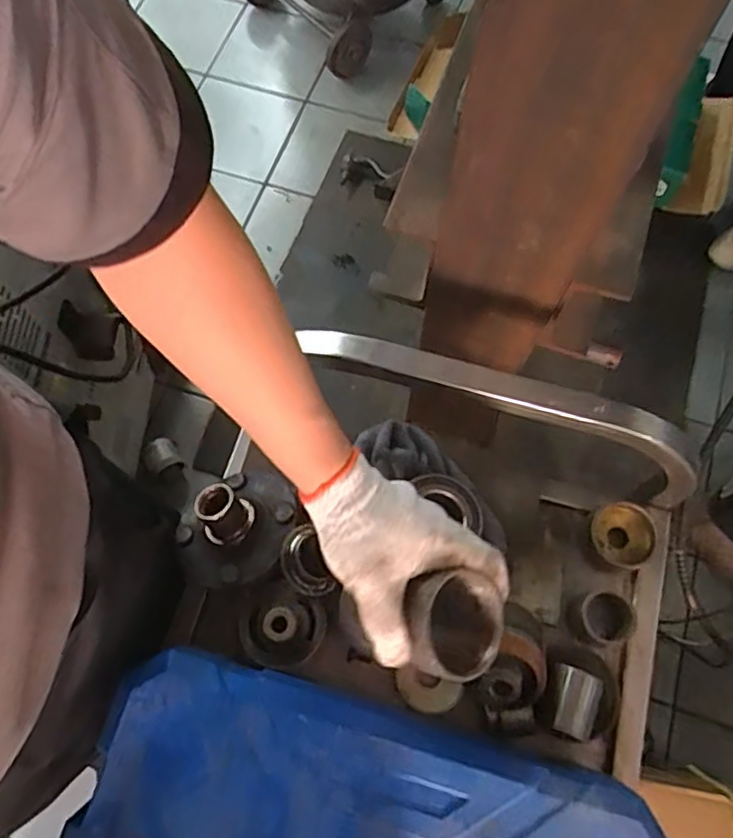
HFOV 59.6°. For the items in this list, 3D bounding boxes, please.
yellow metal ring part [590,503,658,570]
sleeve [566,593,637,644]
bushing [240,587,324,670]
[{"bbox_3d":[0.248,0.112,0.618,0.059,0.014,0.057,0,70,0],"label":"yellow metal ring part"},{"bbox_3d":[0.213,0.183,0.583,0.043,0.060,0.043,0,70,0],"label":"sleeve"},{"bbox_3d":[-0.073,0.179,0.547,0.068,0.036,0.062,0,70,0],"label":"bushing"}]

